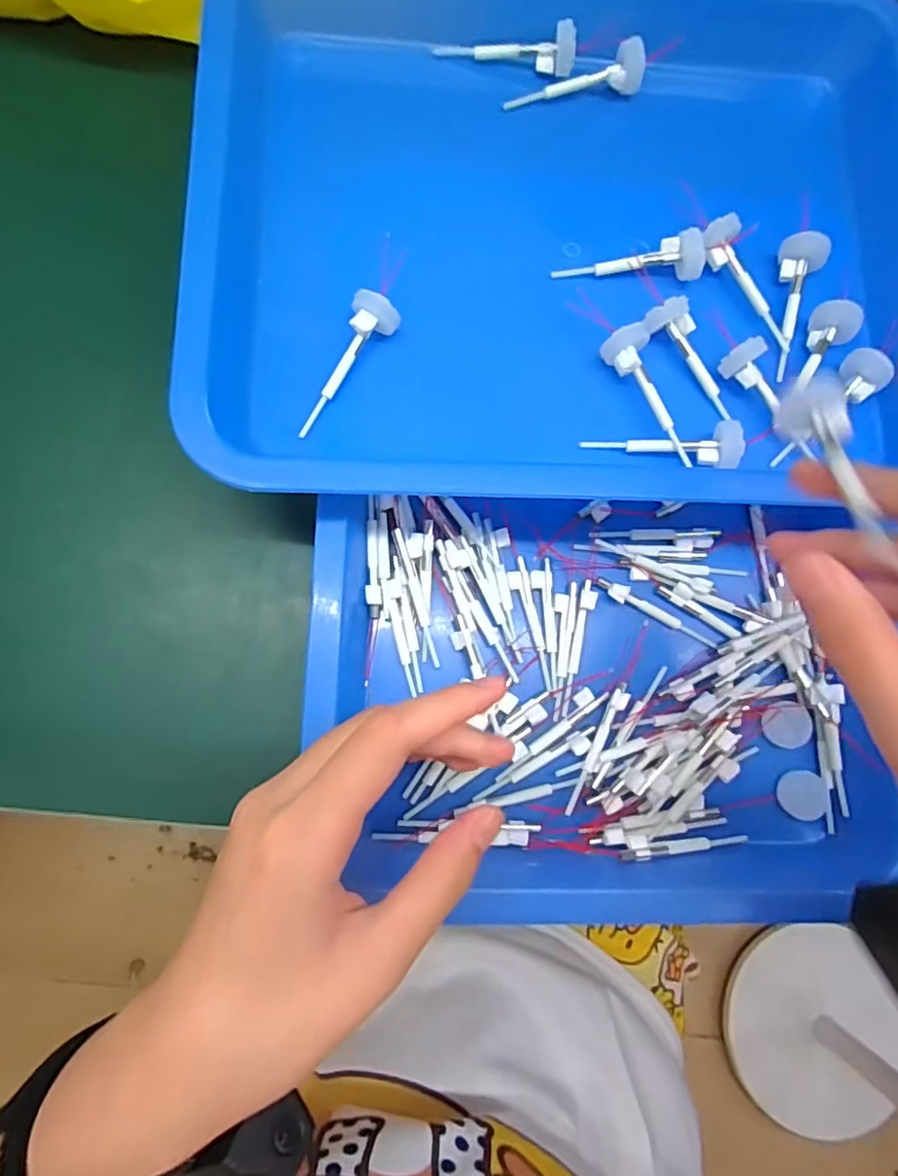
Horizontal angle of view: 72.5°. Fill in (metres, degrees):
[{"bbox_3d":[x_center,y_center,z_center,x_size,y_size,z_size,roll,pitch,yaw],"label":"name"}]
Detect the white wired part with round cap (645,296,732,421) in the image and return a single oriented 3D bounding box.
[{"bbox_3d":[0.108,-0.100,0.273,0.018,0.015,0.057,-30,85,-9],"label":"white wired part with round cap"}]

